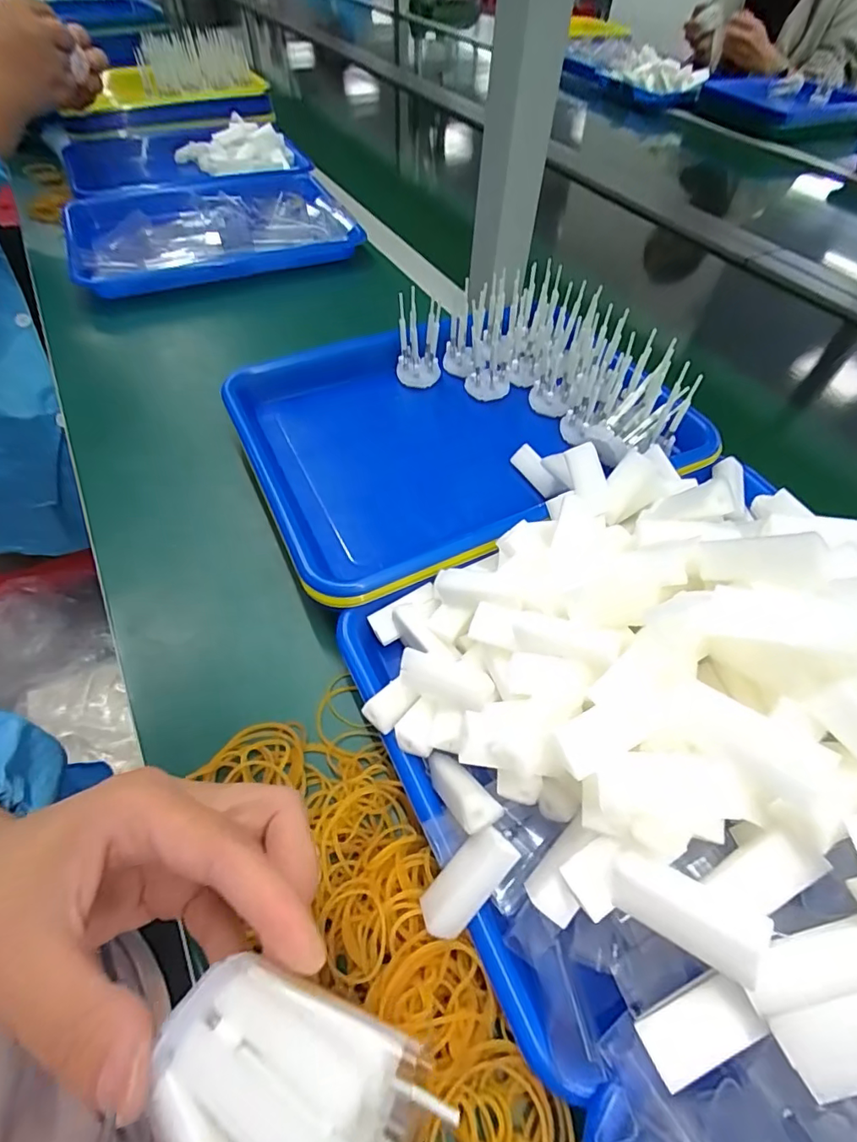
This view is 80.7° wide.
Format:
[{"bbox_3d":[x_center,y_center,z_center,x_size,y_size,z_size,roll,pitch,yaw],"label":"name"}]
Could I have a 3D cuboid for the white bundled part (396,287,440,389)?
[{"bbox_3d":[-0.008,-0.192,0.429,0.032,0.081,0.022,-15,56,-14],"label":"white bundled part"}]

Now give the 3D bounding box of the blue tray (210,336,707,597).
[{"bbox_3d":[0.014,-0.112,0.402,0.306,0.040,0.246,-23,58,-19],"label":"blue tray"}]

